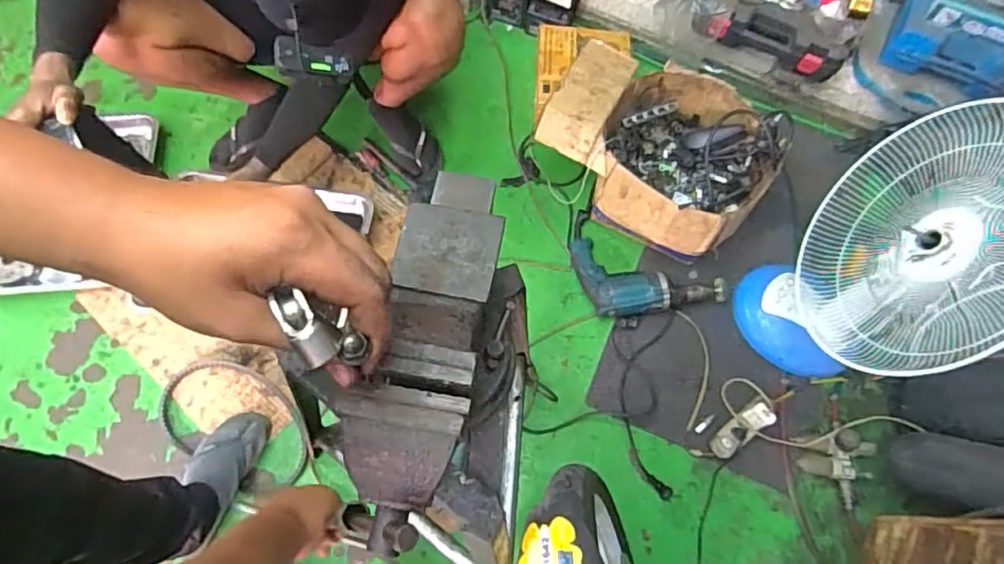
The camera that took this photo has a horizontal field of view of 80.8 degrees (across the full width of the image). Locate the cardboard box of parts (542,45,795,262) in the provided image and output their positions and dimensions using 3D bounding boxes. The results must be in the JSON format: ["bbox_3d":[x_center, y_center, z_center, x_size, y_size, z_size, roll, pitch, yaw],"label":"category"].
[{"bbox_3d":[0.336,-0.283,1.325,0.481,0.198,0.370,30,68,10],"label":"cardboard box of parts"}]

